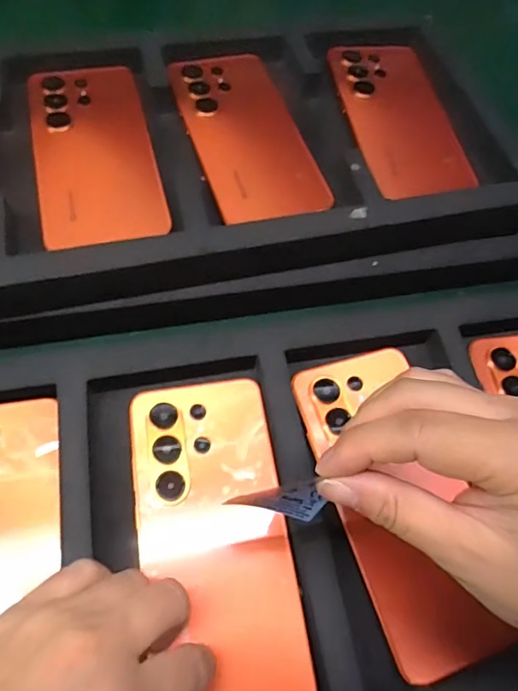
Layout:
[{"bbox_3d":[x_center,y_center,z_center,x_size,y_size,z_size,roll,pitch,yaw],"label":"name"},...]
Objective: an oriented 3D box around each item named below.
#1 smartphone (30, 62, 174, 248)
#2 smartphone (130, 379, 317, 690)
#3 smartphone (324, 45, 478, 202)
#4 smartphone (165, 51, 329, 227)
[{"bbox_3d":[-0.112,-0.135,0.336,0.074,0.015,0.166,-12,64,-11],"label":"smartphone"},{"bbox_3d":[-0.020,0.099,0.263,0.078,0.011,0.170,-15,67,-6],"label":"smartphone"},{"bbox_3d":[0.107,-0.175,0.378,0.079,0.006,0.162,-8,63,-9],"label":"smartphone"},{"bbox_3d":[-0.012,-0.154,0.354,0.074,0.005,0.165,-15,65,-13],"label":"smartphone"}]

